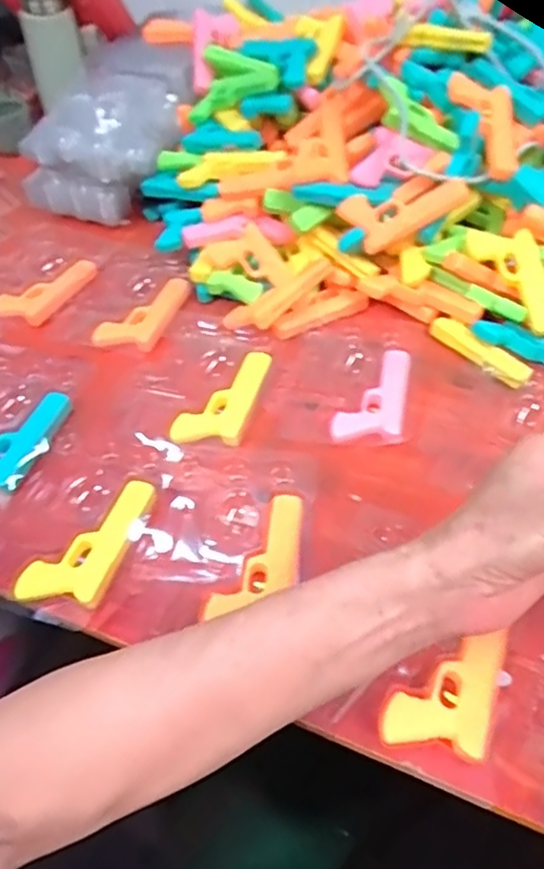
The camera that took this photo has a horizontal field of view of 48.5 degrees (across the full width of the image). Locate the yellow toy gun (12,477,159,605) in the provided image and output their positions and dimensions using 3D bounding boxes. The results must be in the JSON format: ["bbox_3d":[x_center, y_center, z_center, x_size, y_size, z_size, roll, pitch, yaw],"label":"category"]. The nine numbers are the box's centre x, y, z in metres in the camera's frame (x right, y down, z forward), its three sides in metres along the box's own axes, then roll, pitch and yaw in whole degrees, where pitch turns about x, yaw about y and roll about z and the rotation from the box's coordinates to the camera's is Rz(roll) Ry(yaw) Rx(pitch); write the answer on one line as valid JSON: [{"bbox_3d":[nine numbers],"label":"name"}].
[{"bbox_3d":[-0.141,0.082,0.473,0.061,0.011,0.122,17,54,17],"label":"yellow toy gun"}]

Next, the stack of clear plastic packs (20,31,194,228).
[{"bbox_3d":[-0.203,-0.416,0.815,0.192,0.121,0.273,8,52,10],"label":"stack of clear plastic packs"}]

